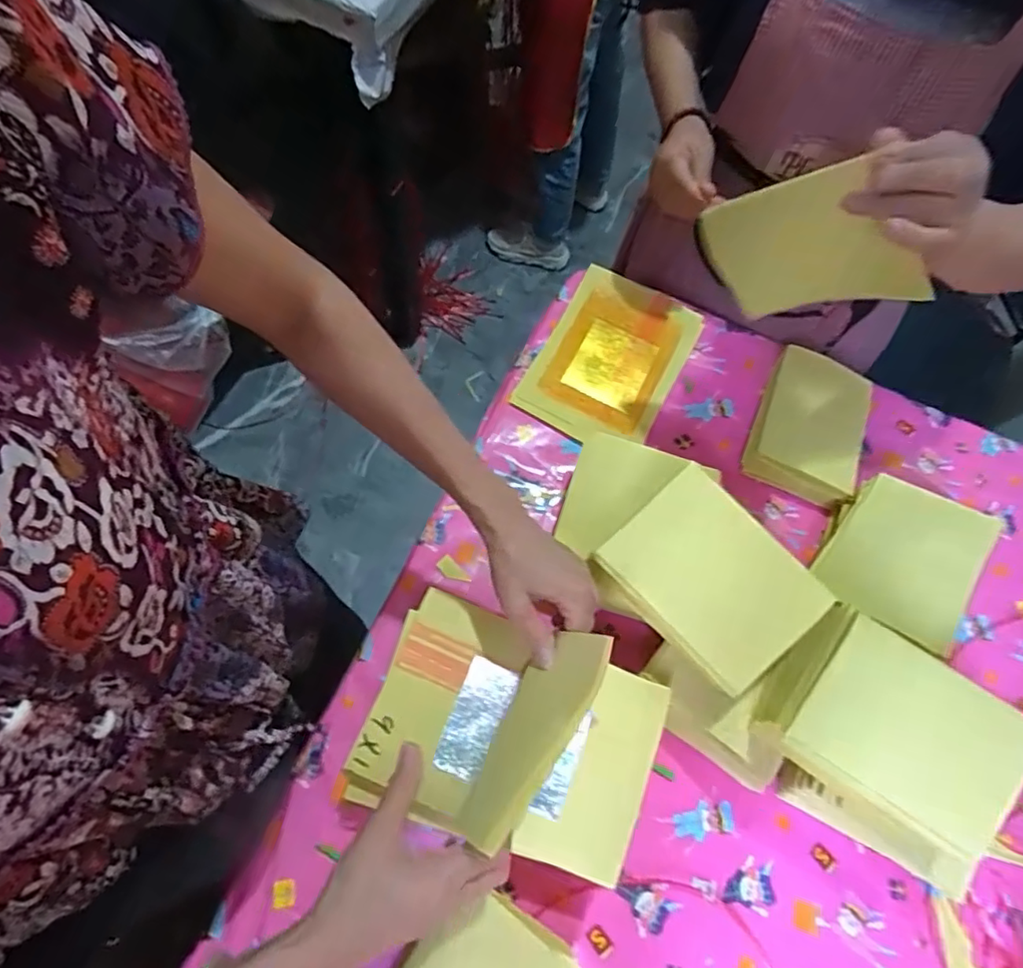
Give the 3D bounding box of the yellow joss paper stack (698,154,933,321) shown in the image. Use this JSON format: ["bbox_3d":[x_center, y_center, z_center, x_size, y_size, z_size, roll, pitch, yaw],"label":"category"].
[{"bbox_3d":[0.245,-0.197,0.502,0.125,0.157,0.008,43,71,-31],"label":"yellow joss paper stack"}]

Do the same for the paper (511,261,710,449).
[{"bbox_3d":[0.124,-0.157,0.733,0.163,0.015,0.237,28,73,8],"label":"paper"}]

